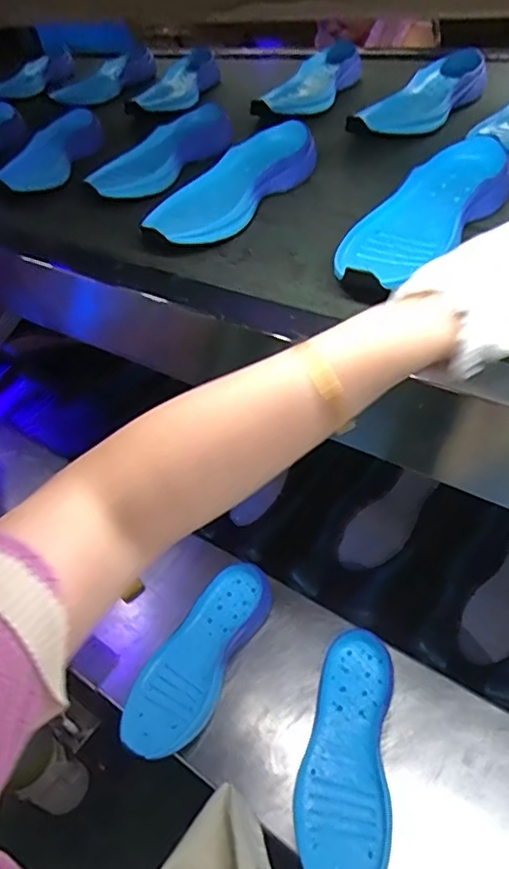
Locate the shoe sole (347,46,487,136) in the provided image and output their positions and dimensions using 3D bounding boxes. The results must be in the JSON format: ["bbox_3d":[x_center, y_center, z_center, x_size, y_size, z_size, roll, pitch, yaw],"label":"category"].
[{"bbox_3d":[0.226,-0.440,0.758,0.091,0.049,0.256,34,59,31],"label":"shoe sole"}]

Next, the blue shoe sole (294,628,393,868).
[{"bbox_3d":[0.097,0.335,0.606,0.089,0.030,0.247,5,48,10],"label":"blue shoe sole"}]

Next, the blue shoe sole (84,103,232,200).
[{"bbox_3d":[-0.116,-0.360,0.749,0.091,0.046,0.268,28,56,27],"label":"blue shoe sole"}]

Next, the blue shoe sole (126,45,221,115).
[{"bbox_3d":[-0.130,-0.613,1.004,0.092,0.045,0.219,16,51,19],"label":"blue shoe sole"}]

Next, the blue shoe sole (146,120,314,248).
[{"bbox_3d":[-0.022,-0.274,0.633,0.098,0.039,0.252,26,55,26],"label":"blue shoe sole"}]

